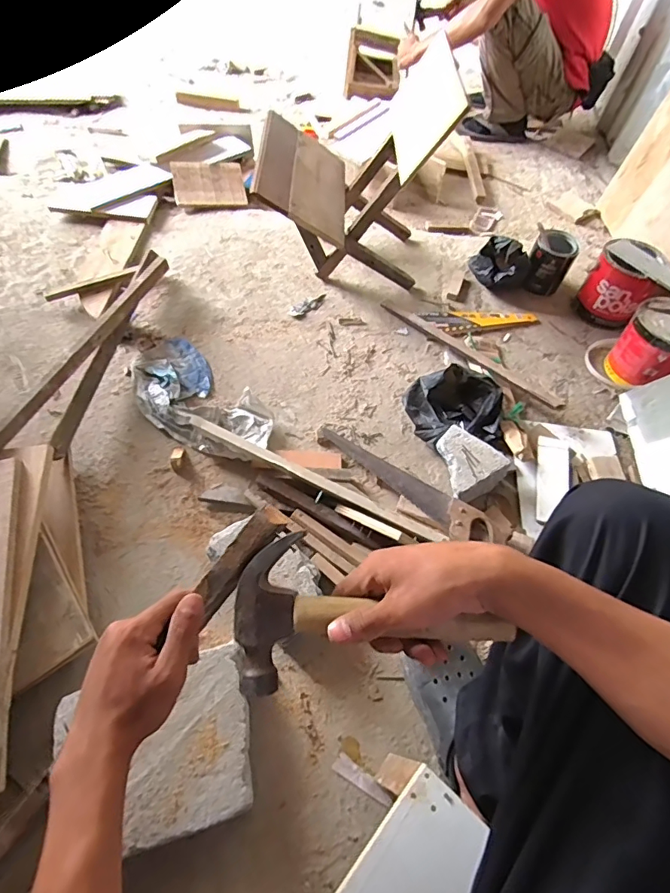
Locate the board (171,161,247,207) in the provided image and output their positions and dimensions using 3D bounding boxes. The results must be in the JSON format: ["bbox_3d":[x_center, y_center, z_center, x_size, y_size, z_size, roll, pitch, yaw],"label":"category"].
[{"bbox_3d":[-0.370,-0.778,1.403,0.204,0.026,0.149,-9,84,-16],"label":"board"}]

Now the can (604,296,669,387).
[{"bbox_3d":[0.725,-0.225,1.082,0.140,0.176,0.150,2,58,-3],"label":"can"}]

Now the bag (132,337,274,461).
[{"bbox_3d":[-0.292,-0.104,0.990,0.371,0.055,0.183,38,63,19],"label":"bag"}]

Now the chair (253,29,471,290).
[{"bbox_3d":[0.030,-0.639,1.109,0.386,0.415,0.327,1,58,-4],"label":"chair"}]

